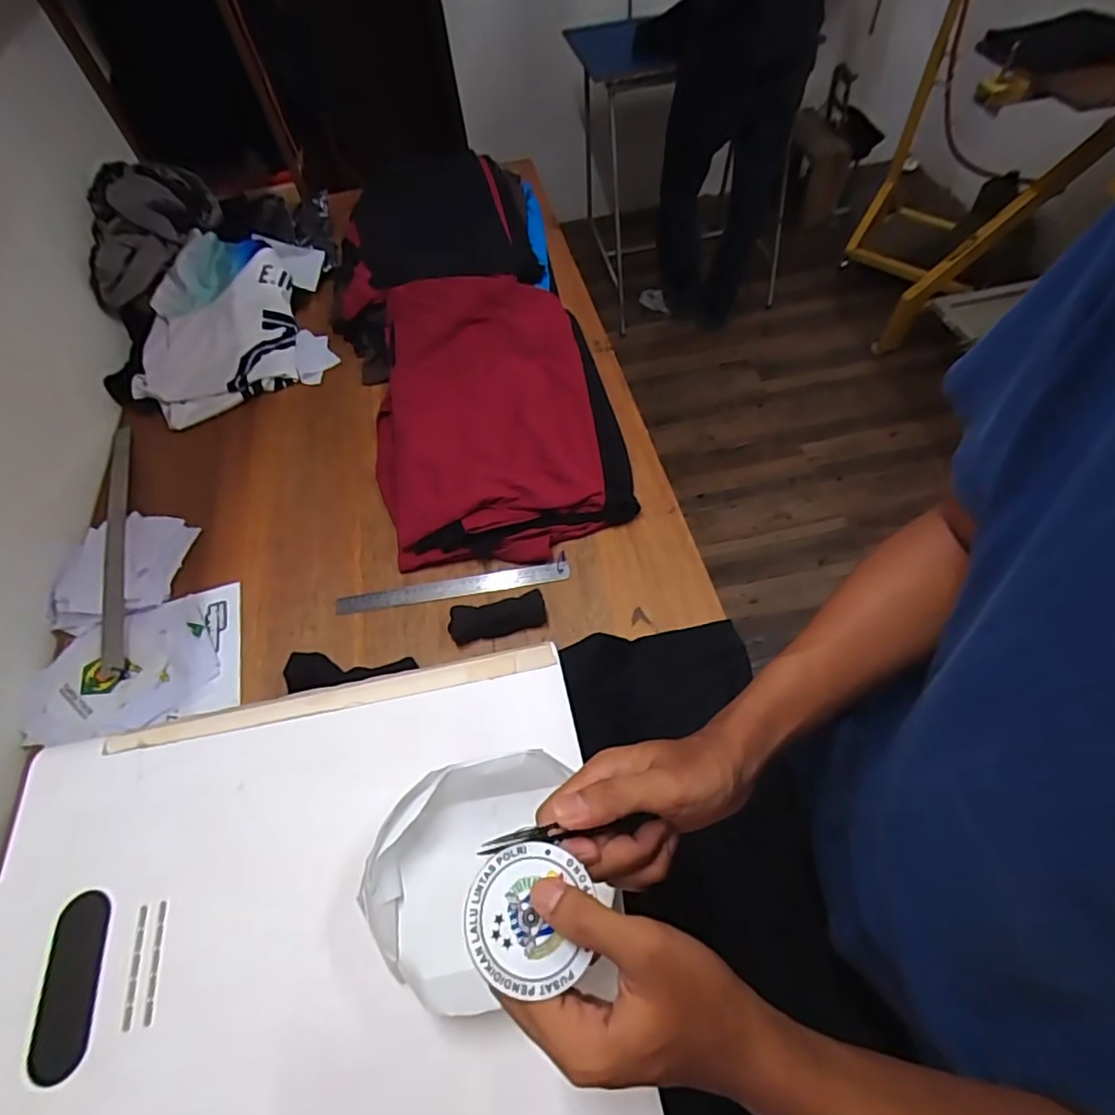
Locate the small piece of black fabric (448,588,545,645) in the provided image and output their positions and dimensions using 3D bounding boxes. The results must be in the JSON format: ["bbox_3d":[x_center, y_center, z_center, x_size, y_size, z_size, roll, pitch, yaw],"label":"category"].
[{"bbox_3d":[-0.079,0.077,0.780,0.124,0.024,0.044,-14,57,-5],"label":"small piece of black fabric"}]

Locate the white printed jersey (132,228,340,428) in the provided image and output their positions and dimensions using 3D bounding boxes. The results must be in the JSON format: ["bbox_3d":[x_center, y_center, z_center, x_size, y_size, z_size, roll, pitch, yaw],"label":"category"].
[{"bbox_3d":[-0.607,-0.449,1.084,0.344,0.118,0.367,-17,57,-7],"label":"white printed jersey"}]

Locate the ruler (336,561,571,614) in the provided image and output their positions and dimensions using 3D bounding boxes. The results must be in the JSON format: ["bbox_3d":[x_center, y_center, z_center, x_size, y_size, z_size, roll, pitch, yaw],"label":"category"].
[{"bbox_3d":[-0.145,0.042,0.824,0.320,0.006,0.030,-9,66,-2],"label":"ruler"}]

